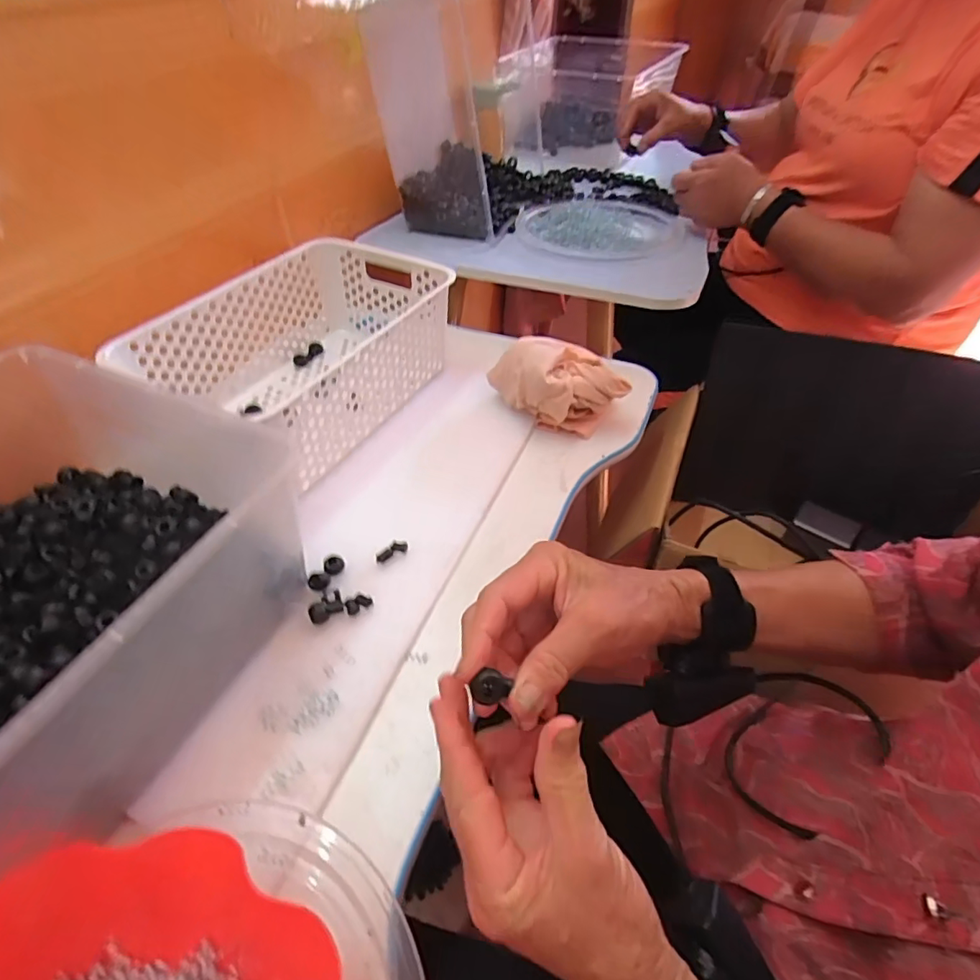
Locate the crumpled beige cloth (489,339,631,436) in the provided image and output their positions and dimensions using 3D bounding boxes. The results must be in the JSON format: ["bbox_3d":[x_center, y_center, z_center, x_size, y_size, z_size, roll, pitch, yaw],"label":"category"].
[{"bbox_3d":[0.071,-0.110,0.564,0.134,0.076,0.068,-1,47,0],"label":"crumpled beige cloth"}]

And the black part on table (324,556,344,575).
[{"bbox_3d":[-0.128,0.062,0.437,0.016,0.006,0.014,-32,54,-26],"label":"black part on table"}]

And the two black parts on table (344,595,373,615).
[{"bbox_3d":[-0.103,0.089,0.417,0.020,0.004,0.012,-24,51,-20],"label":"two black parts on table"}]

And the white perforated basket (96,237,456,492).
[{"bbox_3d":[-0.189,-0.145,0.571,0.205,0.111,0.287,23,52,21],"label":"white perforated basket"}]

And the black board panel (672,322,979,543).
[{"bbox_3d":[0.426,-0.061,0.665,0.322,0.241,0.020,14,34,16],"label":"black board panel"}]

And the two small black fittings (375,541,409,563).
[{"bbox_3d":[-0.084,0.051,0.454,0.030,0.004,0.014,-21,50,-17],"label":"two small black fittings"}]

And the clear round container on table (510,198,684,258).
[{"bbox_3d":[0.160,-0.400,0.780,0.237,0.022,0.235,-1,47,1],"label":"clear round container on table"}]

